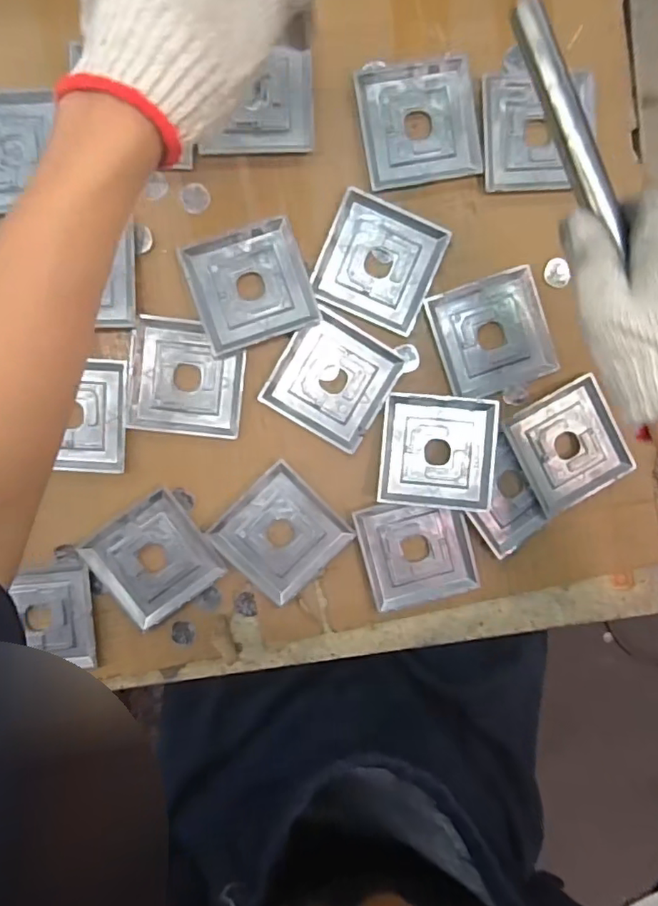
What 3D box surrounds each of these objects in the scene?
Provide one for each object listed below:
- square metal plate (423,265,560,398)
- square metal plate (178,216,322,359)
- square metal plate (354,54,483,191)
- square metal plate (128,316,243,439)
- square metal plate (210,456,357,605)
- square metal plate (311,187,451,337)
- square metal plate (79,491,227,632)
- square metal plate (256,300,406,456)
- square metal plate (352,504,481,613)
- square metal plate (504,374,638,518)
[{"bbox_3d":[0.133,-0.096,0.447,0.087,0.010,0.090,-18,96,-1],"label":"square metal plate"},{"bbox_3d":[-0.062,-0.132,0.435,0.089,0.012,0.089,-19,96,-1],"label":"square metal plate"},{"bbox_3d":[0.071,-0.262,0.435,0.090,0.005,0.091,-10,96,-1],"label":"square metal plate"},{"bbox_3d":[-0.114,-0.060,0.445,0.089,0.007,0.089,7,95,-3],"label":"square metal plate"},{"bbox_3d":[-0.040,0.069,0.457,0.088,0.005,0.090,44,92,-5],"label":"square metal plate"},{"bbox_3d":[0.041,-0.152,0.441,0.089,0.005,0.088,23,94,-4],"label":"square metal plate"},{"bbox_3d":[-0.145,0.088,0.455,0.090,0.004,0.088,-36,96,1],"label":"square metal plate"},{"bbox_3d":[0.004,-0.060,0.449,0.089,0.005,0.091,30,93,-5],"label":"square metal plate"},{"bbox_3d":[0.074,0.082,0.461,0.089,0.006,0.086,-14,96,-1],"label":"square metal plate"},{"bbox_3d":[0.199,-0.007,0.454,0.089,0.013,0.088,-26,96,0],"label":"square metal plate"}]

